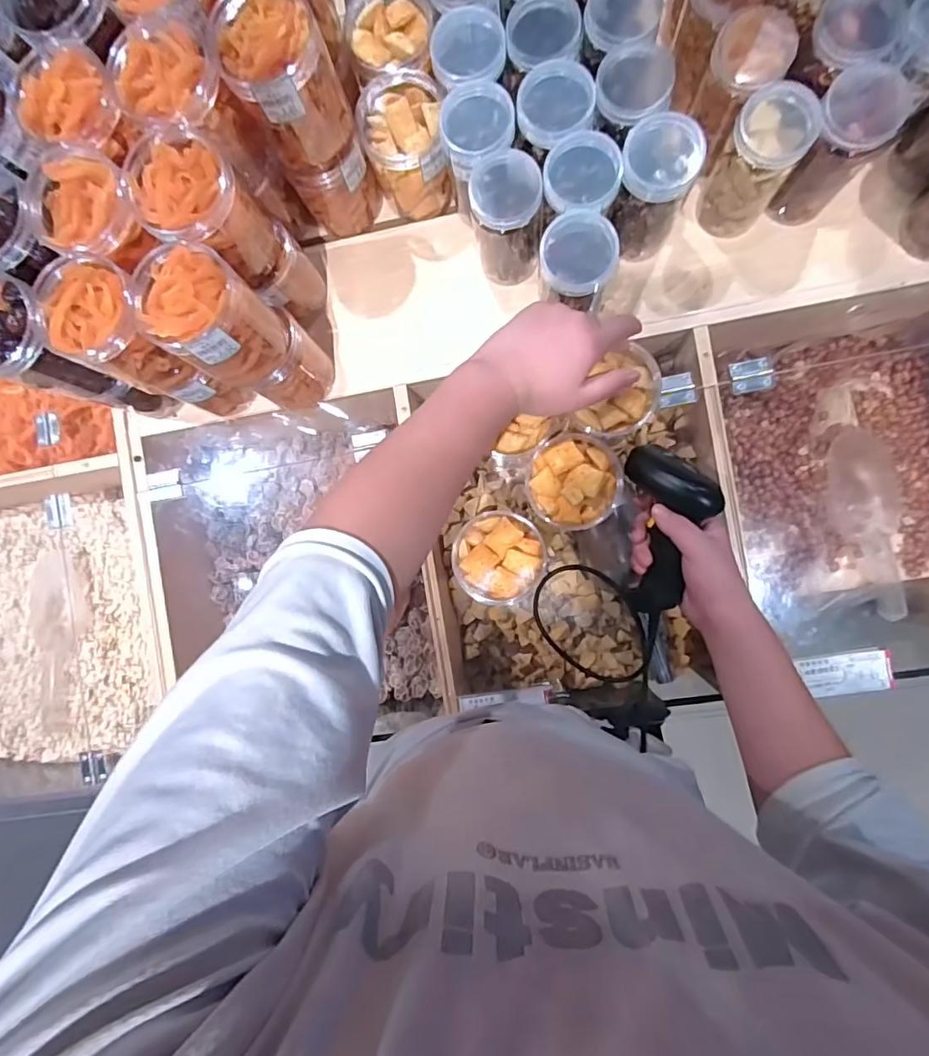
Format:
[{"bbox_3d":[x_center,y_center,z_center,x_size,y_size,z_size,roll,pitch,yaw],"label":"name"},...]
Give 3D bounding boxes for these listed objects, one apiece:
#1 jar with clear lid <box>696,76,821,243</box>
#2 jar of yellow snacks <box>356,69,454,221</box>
[{"bbox_3d":[0.266,-0.335,0.500,0.062,0.122,0.060,0,89,6],"label":"jar with clear lid"},{"bbox_3d":[-0.056,-0.385,0.548,0.078,0.101,0.084,0,89,6],"label":"jar of yellow snacks"}]

